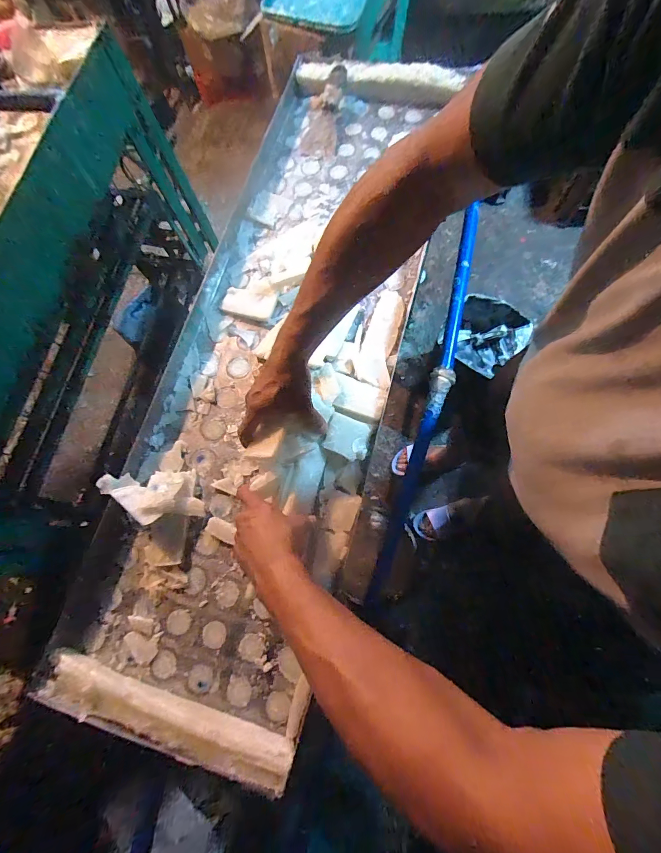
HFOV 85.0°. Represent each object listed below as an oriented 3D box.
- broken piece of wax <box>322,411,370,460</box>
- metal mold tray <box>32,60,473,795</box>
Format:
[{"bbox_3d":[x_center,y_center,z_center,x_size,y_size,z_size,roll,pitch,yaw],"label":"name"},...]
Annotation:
[{"bbox_3d":[0.026,0.015,0.548,0.065,0.009,0.060,18,76,11],"label":"broken piece of wax"},{"bbox_3d":[-0.051,-0.170,0.614,0.404,0.072,1.212,14,75,10],"label":"metal mold tray"}]

